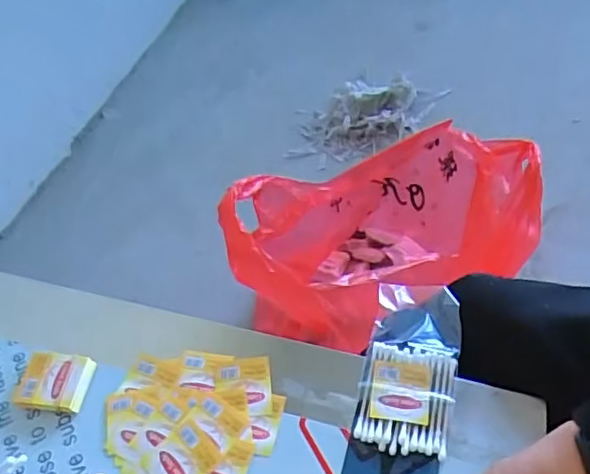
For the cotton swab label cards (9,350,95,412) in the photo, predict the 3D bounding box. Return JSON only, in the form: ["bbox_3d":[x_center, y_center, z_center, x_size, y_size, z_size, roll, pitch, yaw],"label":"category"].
[{"bbox_3d":[-0.175,0.106,0.431,0.048,0.017,0.040,2,50,6],"label":"cotton swab label cards"}]

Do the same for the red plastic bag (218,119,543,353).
[{"bbox_3d":[0.111,-0.001,0.877,0.415,0.273,0.284,-14,50,-7],"label":"red plastic bag"}]

